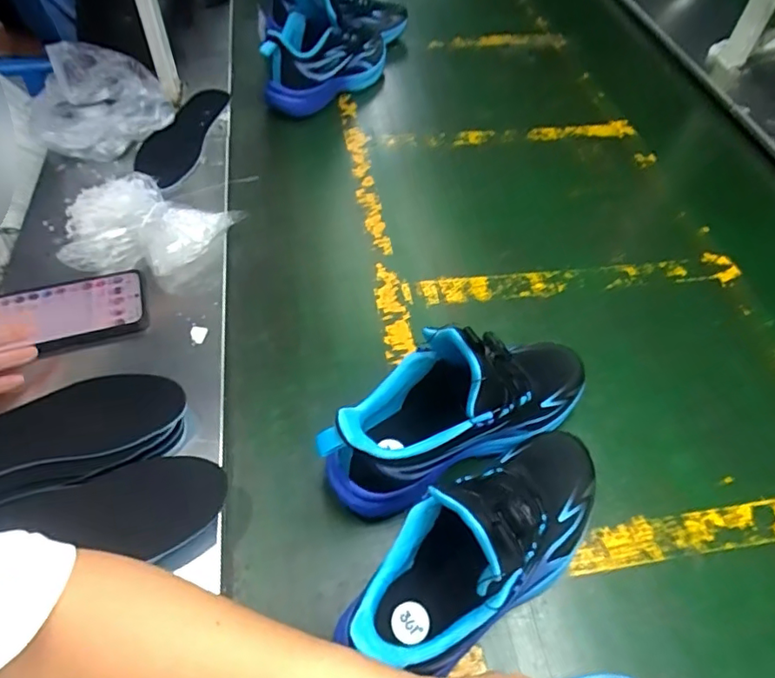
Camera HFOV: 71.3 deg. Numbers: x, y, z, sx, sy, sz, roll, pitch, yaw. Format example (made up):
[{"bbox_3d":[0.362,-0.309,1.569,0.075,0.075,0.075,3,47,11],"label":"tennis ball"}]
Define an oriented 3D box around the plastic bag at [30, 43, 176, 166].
[{"bbox_3d":[-0.373,-0.314,0.705,0.162,0.084,0.131,-22,58,-18],"label":"plastic bag"}]

